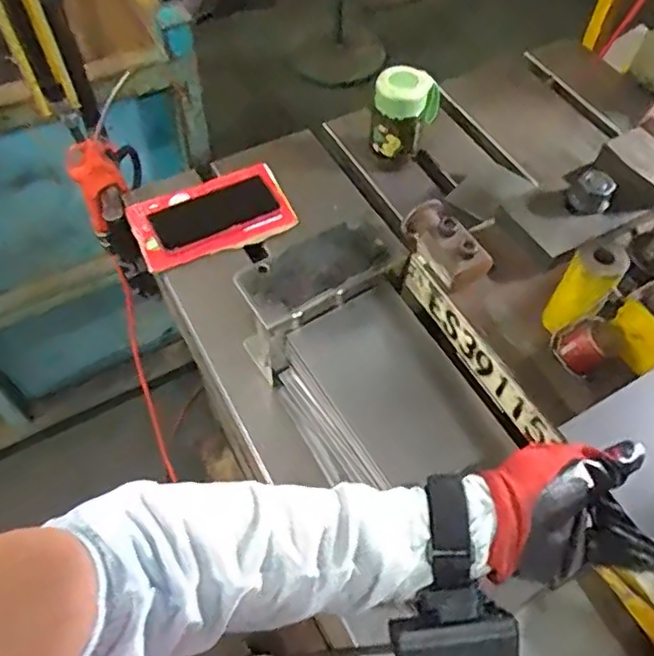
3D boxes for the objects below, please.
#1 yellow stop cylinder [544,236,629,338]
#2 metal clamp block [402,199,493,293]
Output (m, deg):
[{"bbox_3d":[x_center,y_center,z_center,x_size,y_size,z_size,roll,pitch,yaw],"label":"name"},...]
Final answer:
[{"bbox_3d":[0.215,-0.031,0.517,0.039,0.086,0.040,37,63,20],"label":"yellow stop cylinder"},{"bbox_3d":[0.111,-0.082,0.584,0.046,0.044,0.092,-24,61,-17],"label":"metal clamp block"}]

